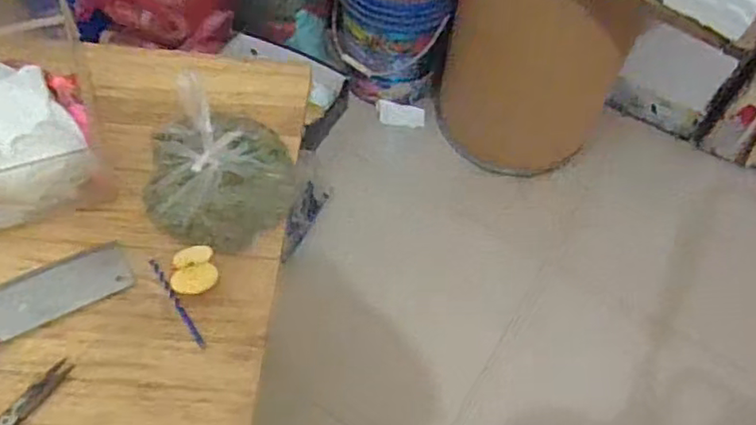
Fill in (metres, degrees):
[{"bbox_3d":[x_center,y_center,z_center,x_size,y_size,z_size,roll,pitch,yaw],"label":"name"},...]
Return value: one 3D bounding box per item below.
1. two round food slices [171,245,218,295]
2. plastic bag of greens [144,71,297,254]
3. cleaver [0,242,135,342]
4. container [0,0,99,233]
[{"bbox_3d":[-0.230,0.076,0.780,0.053,0.038,0.061,-6,57,-9],"label":"two round food slices"},{"bbox_3d":[-0.220,-0.069,0.850,0.208,0.095,0.232,7,56,0],"label":"plastic bag of greens"},{"bbox_3d":[-0.452,0.118,0.757,0.284,0.019,0.078,-25,62,-20],"label":"cleaver"},{"bbox_3d":[-0.511,-0.148,0.858,0.220,0.143,0.312,-17,59,-15],"label":"container"}]

